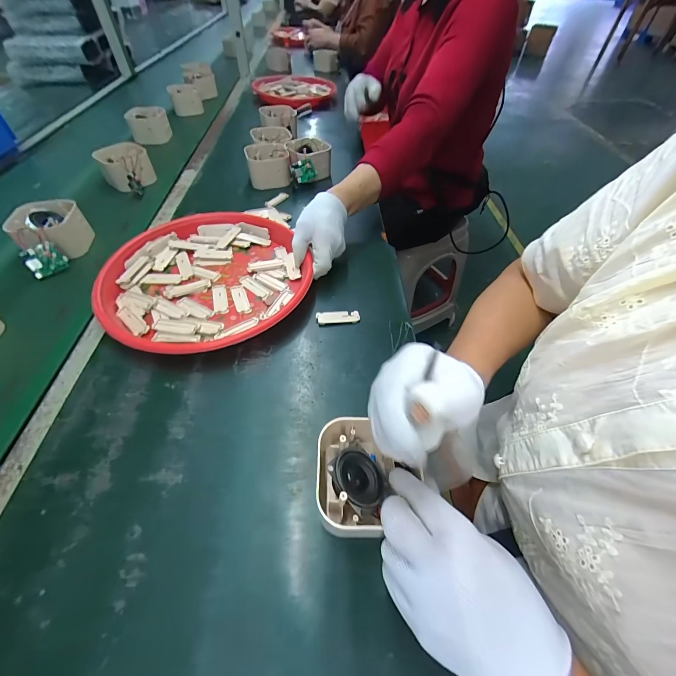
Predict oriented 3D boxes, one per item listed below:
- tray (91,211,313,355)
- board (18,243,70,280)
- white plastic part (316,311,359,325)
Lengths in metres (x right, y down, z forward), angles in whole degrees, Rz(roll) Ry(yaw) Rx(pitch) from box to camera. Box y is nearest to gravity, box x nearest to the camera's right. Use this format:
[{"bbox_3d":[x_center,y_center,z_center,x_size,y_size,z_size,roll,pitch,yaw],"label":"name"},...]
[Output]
[{"bbox_3d":[-0.185,-0.093,0.463,0.281,0.035,0.297,29,57,21],"label":"tray"},{"bbox_3d":[-0.450,-0.120,0.474,0.047,0.043,0.007,-35,28,-19],"label":"board"},{"bbox_3d":[0.000,-0.030,0.436,0.059,0.008,0.020,-7,52,-6],"label":"white plastic part"}]

